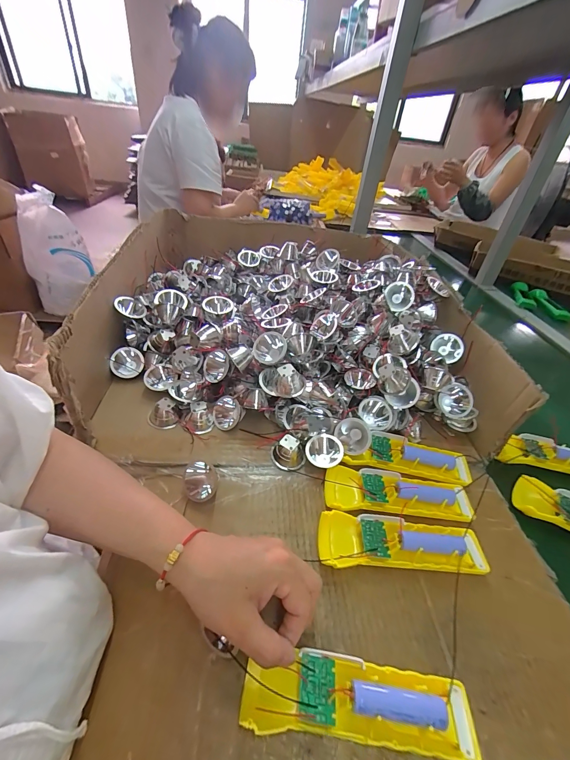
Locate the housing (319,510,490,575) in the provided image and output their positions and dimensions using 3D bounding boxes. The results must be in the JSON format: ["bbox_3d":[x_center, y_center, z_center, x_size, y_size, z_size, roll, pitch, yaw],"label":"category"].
[{"bbox_3d":[0.113,0.159,0.318,0.156,0.026,0.048,4,38,-3],"label":"housing"}]

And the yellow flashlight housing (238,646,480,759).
[{"bbox_3d":[0.051,0.221,0.225,0.158,0.023,0.044,10,41,-2],"label":"yellow flashlight housing"}]

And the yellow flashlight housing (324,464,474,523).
[{"bbox_3d":[0.121,0.123,0.356,0.152,0.021,0.048,6,38,-2],"label":"yellow flashlight housing"}]

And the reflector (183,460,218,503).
[{"bbox_3d":[-0.088,0.106,0.345,0.033,0.035,0.032,4,38,-3],"label":"reflector"}]

